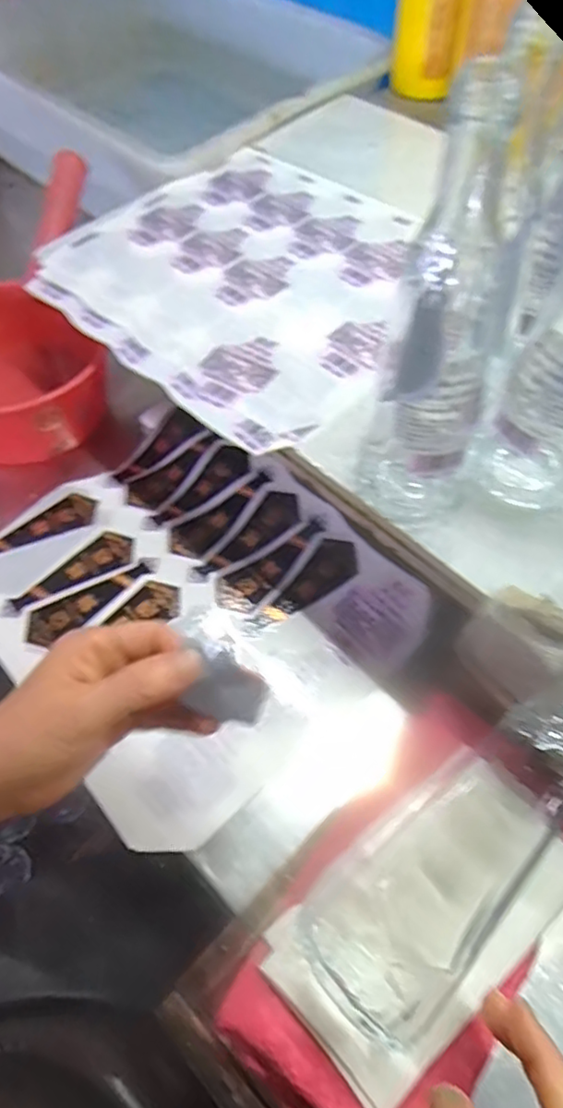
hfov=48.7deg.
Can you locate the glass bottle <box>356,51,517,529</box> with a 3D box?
[{"bbox_3d":[0.074,-0.100,0.303,0.060,0.211,0.064,9,60,9],"label":"glass bottle"}]

